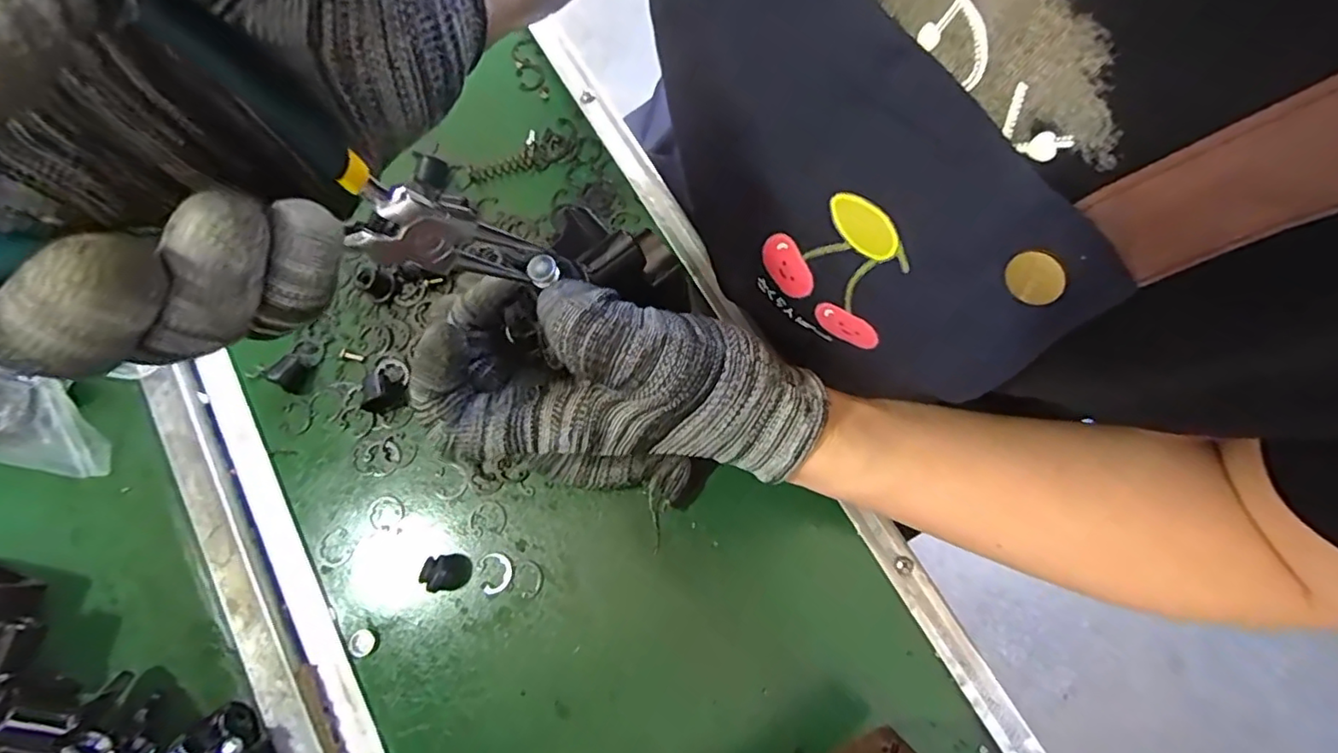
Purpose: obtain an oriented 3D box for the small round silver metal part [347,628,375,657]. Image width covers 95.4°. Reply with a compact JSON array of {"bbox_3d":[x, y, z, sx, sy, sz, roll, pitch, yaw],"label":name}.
[{"bbox_3d":[-0.147,0.127,0.292,0.011,0.004,0.012,0,75,0],"label":"small round silver metal part"}]

